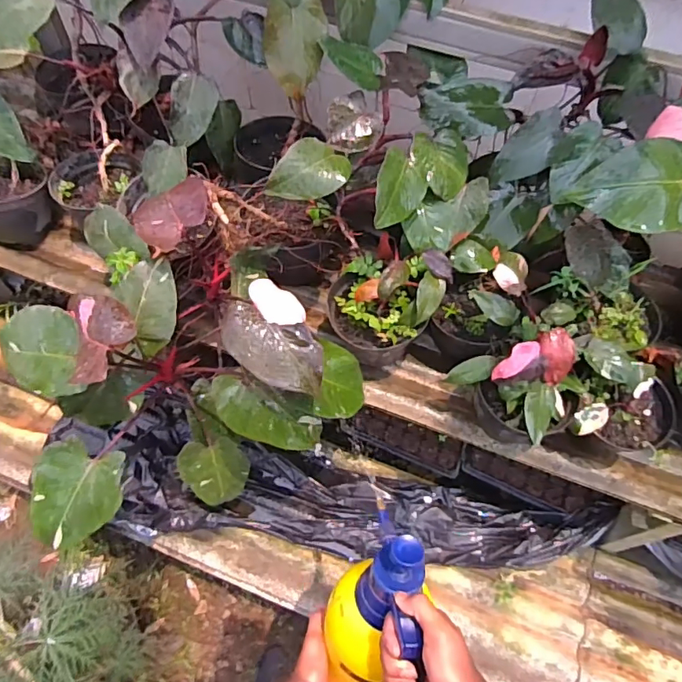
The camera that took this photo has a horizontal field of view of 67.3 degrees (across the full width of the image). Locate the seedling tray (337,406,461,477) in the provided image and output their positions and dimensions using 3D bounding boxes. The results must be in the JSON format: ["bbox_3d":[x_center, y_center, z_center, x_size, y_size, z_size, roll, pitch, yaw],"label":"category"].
[{"bbox_3d":[0.140,0.222,1.166,0.275,0.038,0.087,18,92,7],"label":"seedling tray"}]

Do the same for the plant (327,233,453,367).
[{"bbox_3d":[0.074,-0.074,0.903,0.175,0.177,0.172,1,61,-1],"label":"plant"}]

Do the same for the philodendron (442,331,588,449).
[{"bbox_3d":[0.296,0.075,0.835,0.157,0.213,0.187,-41,70,-21],"label":"philodendron"}]

